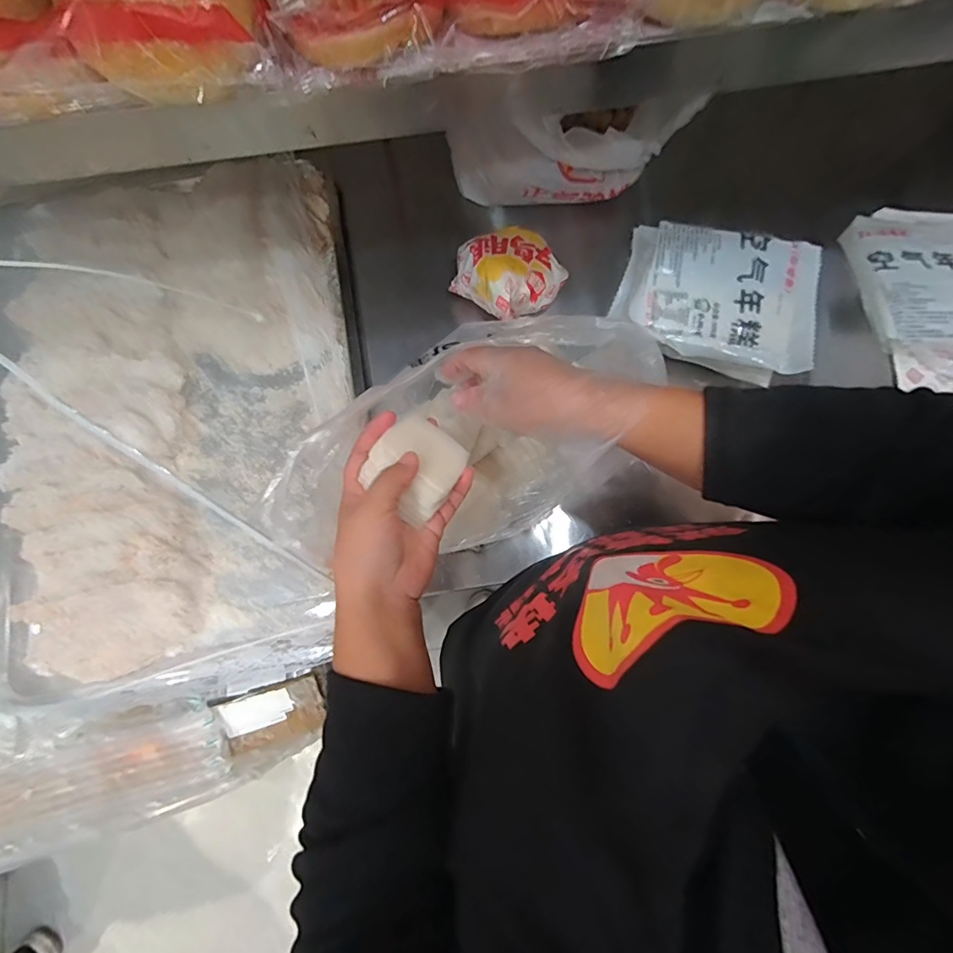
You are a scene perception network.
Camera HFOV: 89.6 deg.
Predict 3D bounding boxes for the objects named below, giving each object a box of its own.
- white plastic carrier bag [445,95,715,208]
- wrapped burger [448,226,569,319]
[{"bbox_3d":[0.092,-0.359,0.527,0.241,0.112,0.071,0,79,1],"label":"white plastic carrier bag"},{"bbox_3d":[0.036,-0.225,0.521,0.113,0.056,0.097,-38,80,-6],"label":"wrapped burger"}]

